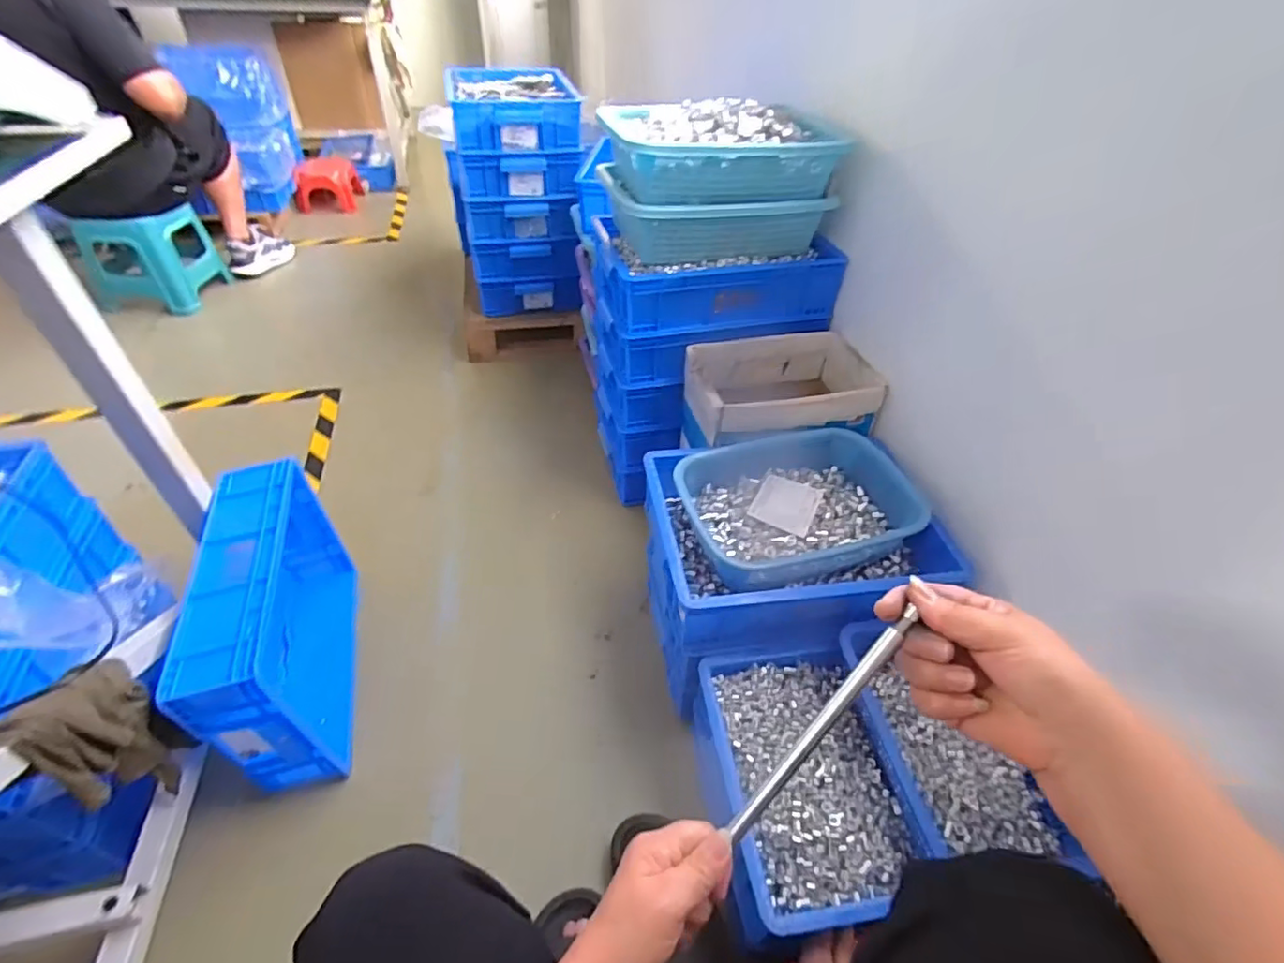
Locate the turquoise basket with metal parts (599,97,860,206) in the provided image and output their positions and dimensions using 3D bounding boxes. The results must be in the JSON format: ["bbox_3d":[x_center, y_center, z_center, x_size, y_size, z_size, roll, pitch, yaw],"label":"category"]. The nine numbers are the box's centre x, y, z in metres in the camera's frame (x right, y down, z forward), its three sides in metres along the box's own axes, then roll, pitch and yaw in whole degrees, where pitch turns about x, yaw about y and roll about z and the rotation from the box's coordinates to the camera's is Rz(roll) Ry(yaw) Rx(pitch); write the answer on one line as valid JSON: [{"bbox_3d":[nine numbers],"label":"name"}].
[{"bbox_3d":[0.133,-0.573,0.998,0.374,0.108,0.265,-3,44,-9],"label":"turquoise basket with metal parts"}]

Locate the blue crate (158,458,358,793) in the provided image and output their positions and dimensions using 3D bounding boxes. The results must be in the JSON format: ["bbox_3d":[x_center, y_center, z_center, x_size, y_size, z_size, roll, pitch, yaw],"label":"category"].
[{"bbox_3d":[-0.536,0.198,0.870,0.119,0.290,0.408,-10,45,-15],"label":"blue crate"}]

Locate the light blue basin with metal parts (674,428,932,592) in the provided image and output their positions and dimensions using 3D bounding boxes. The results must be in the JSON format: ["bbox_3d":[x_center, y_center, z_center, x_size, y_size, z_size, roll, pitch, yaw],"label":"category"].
[{"bbox_3d":[0.227,0.031,0.896,0.337,0.079,0.249,-8,45,-13],"label":"light blue basin with metal parts"}]

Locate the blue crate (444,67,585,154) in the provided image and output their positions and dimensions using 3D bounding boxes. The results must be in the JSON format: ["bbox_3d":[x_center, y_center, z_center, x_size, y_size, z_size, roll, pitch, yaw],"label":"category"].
[{"bbox_3d":[-0.321,-0.941,1.471,0.311,0.112,0.355,-6,45,-11],"label":"blue crate"}]

